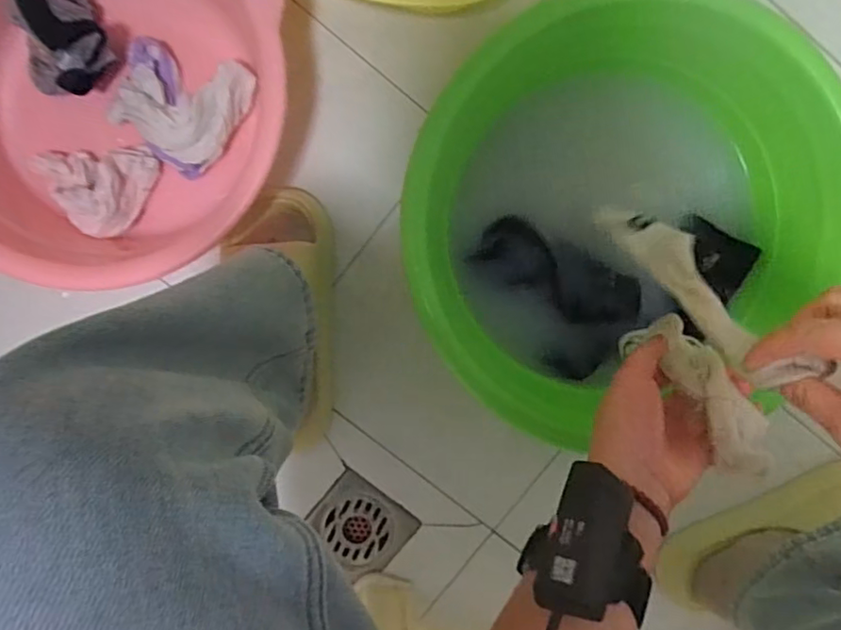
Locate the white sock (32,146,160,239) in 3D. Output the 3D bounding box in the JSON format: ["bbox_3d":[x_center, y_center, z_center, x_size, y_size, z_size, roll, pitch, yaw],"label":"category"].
[{"bbox_3d":[-0.316,-0.130,0.575,0.106,0.035,0.087,23,94,-4],"label":"white sock"}]

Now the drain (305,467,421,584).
[{"bbox_3d":[-0.067,0.230,0.652,0.102,0.012,0.091,40,93,-5],"label":"drain"}]

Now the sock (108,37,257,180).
[{"bbox_3d":[-0.232,-0.200,0.570,0.124,0.036,0.106,31,94,-4],"label":"sock"}]

